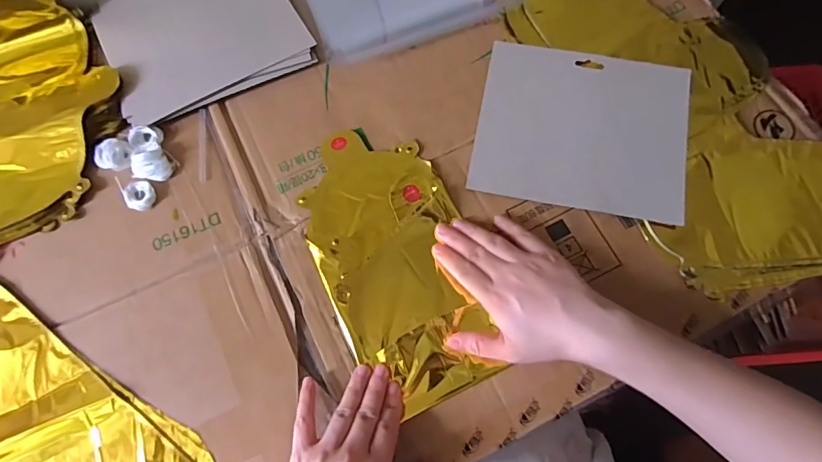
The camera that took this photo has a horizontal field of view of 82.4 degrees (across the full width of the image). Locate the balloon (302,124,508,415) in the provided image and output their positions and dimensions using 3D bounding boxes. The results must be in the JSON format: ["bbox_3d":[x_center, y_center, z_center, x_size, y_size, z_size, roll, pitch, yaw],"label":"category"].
[{"bbox_3d":[-0.016,0.023,0.418,0.126,0.019,0.251,-19,75,-5],"label":"balloon"}]

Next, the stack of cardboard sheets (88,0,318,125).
[{"bbox_3d":[-0.218,-0.211,0.489,0.197,0.012,0.171,-23,73,-6],"label":"stack of cardboard sheets"}]

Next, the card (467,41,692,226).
[{"bbox_3d":[0.163,-0.097,0.444,0.191,0.009,0.157,10,76,7],"label":"card"}]

